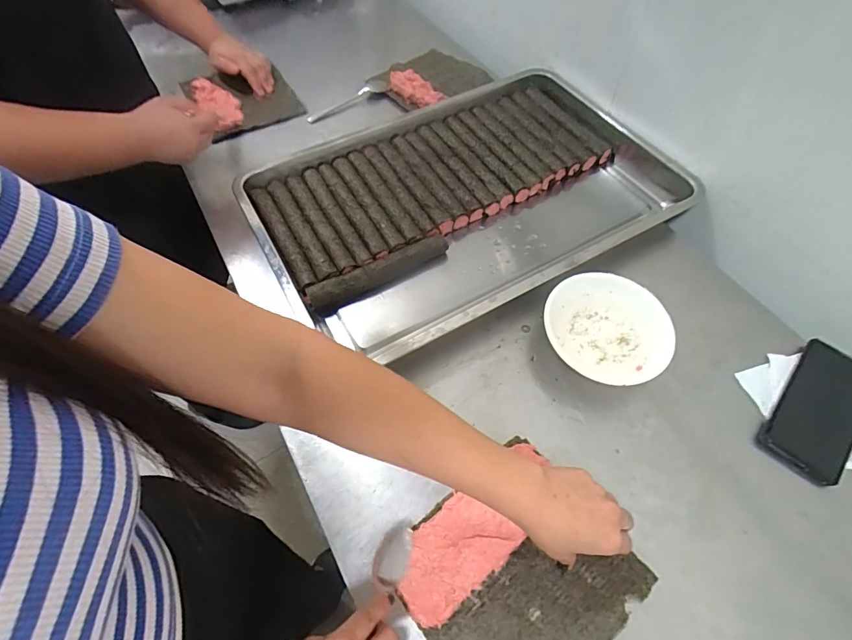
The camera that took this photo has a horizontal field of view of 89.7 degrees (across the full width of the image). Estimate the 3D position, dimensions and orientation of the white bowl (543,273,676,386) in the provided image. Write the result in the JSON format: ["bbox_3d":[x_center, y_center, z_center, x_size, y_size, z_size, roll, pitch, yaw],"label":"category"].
[{"bbox_3d":[0.215,0.015,0.520,0.147,0.048,0.141,-1,59,2],"label":"white bowl"}]

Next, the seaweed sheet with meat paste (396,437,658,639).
[{"bbox_3d":[0.084,0.238,0.403,0.189,0.015,0.176,-36,65,-18],"label":"seaweed sheet with meat paste"}]

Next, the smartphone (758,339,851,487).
[{"bbox_3d":[0.446,0.099,0.482,0.076,0.013,0.163,36,67,21],"label":"smartphone"}]

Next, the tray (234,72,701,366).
[{"bbox_3d":[0.068,-0.189,0.644,0.602,0.055,0.395,-25,62,-12],"label":"tray"}]

